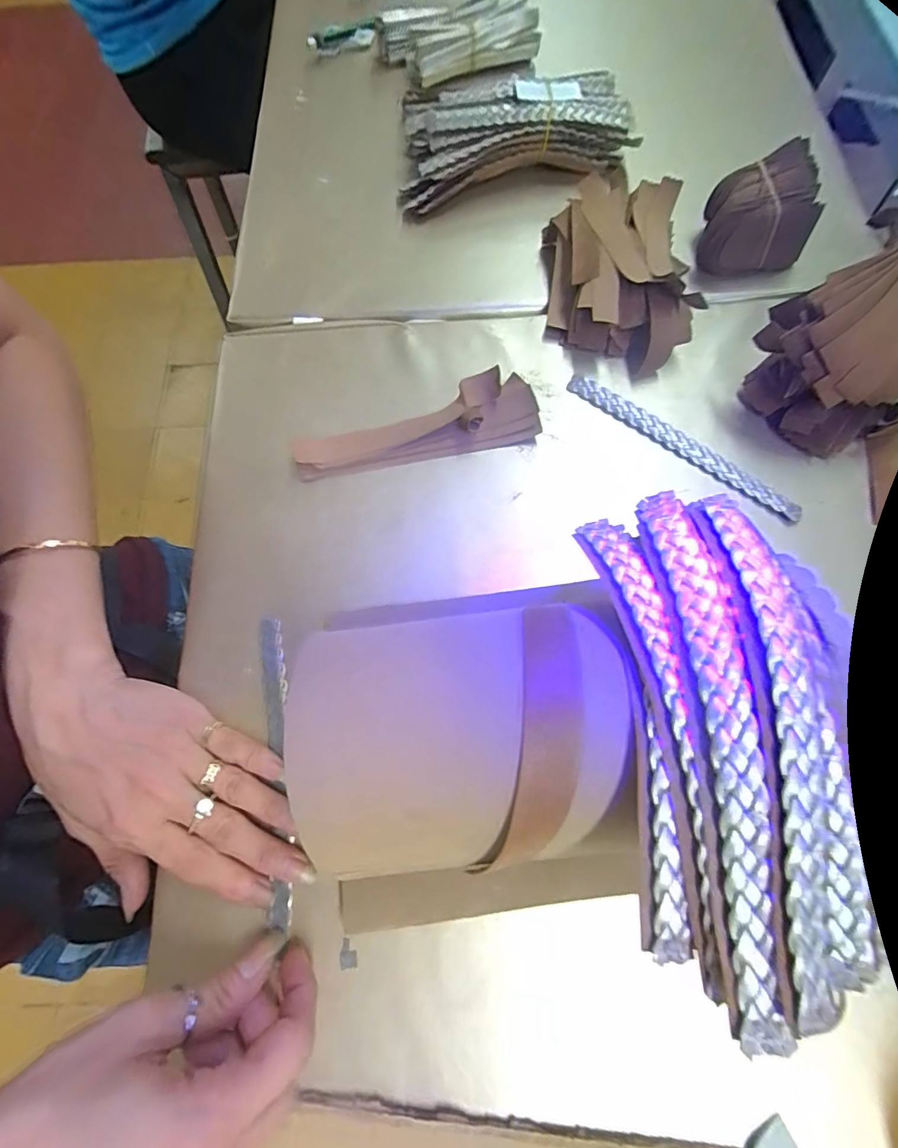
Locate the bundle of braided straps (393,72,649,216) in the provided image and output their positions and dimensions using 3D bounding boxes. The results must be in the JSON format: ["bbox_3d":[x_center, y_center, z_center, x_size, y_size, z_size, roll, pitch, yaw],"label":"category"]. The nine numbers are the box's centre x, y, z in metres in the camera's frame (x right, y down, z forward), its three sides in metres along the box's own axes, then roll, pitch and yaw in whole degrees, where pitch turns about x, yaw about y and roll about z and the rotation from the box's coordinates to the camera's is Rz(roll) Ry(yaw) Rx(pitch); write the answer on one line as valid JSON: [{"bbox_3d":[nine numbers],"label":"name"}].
[{"bbox_3d":[0.055,-0.357,0.380,0.187,0.057,0.111,2,71,2],"label":"bundle of braided straps"}]

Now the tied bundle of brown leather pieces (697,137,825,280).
[{"bbox_3d":[0.226,-0.258,0.340,0.067,0.057,0.053,-4,71,0],"label":"tied bundle of brown leather pieces"}]

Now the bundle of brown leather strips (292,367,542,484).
[{"bbox_3d":[-0.023,-0.098,0.312,0.162,0.019,0.046,-11,72,-3],"label":"bundle of brown leather strips"}]

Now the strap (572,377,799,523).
[{"bbox_3d":[0.152,-0.086,0.308,0.165,0.007,0.015,38,76,13],"label":"strap"}]

